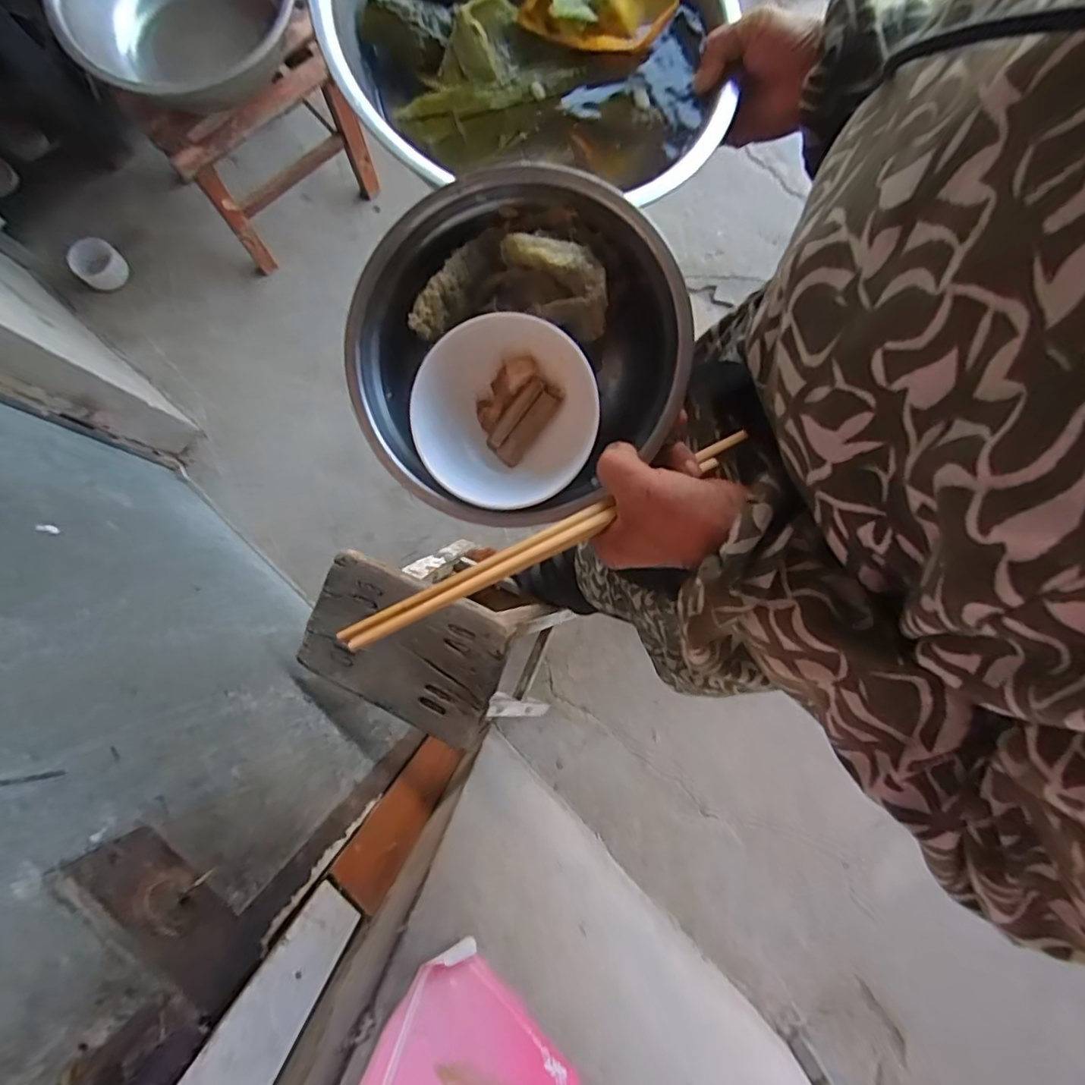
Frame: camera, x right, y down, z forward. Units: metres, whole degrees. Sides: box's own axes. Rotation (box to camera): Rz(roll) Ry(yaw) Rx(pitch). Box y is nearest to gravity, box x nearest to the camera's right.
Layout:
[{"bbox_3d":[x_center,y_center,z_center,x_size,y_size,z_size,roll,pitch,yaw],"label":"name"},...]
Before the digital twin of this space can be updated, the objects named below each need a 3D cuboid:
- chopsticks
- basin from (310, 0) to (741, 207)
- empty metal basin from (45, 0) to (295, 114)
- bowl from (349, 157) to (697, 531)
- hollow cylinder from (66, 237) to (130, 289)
[{"bbox_3d":[0.015,-0.007,0.330,0.261,0.017,0.017,-27,80,-18],"label":"chopsticks"},{"bbox_3d":[-0.007,-0.353,0.406,0.262,0.083,0.261,-3,79,-1],"label":"basin"},{"bbox_3d":[-0.600,-0.869,0.982,0.351,0.126,0.352,0,79,0],"label":"empty metal basin"},{"bbox_3d":[-0.016,-0.116,0.376,0.204,0.075,0.204,0,88,9],"label":"bowl"},{"bbox_3d":[-0.983,-0.617,1.301,0.098,0.062,0.081,-33,81,-6],"label":"hollow cylinder"}]

